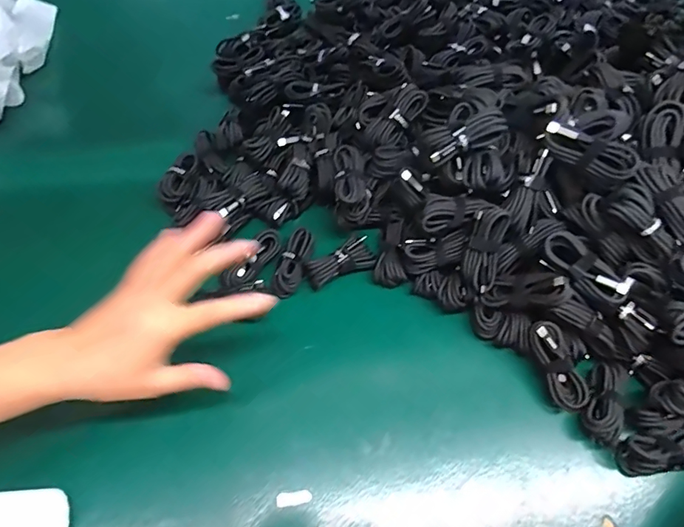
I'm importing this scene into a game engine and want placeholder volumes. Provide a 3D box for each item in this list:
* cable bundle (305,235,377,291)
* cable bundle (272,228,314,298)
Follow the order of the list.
[{"bbox_3d":[-0.002,-0.001,0.482,0.074,0.019,0.032,-24,65,-15],"label":"cable bundle"},{"bbox_3d":[-0.051,-0.001,0.485,0.026,0.022,0.075,17,61,6],"label":"cable bundle"}]

